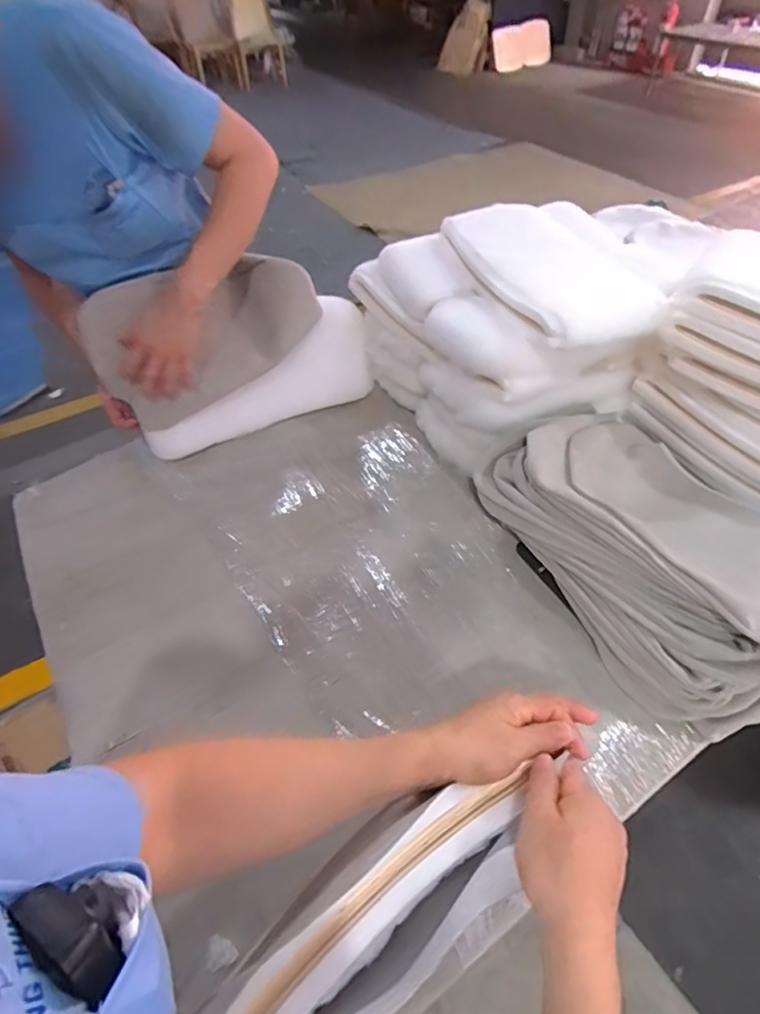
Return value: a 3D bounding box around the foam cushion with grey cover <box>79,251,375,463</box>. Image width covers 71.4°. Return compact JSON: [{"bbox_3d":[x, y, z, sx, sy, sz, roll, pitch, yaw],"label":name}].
[{"bbox_3d":[-0.258,-0.285,1.011,0.478,0.322,0.096,-18,51,-14],"label":"foam cushion with grey cover"}]

